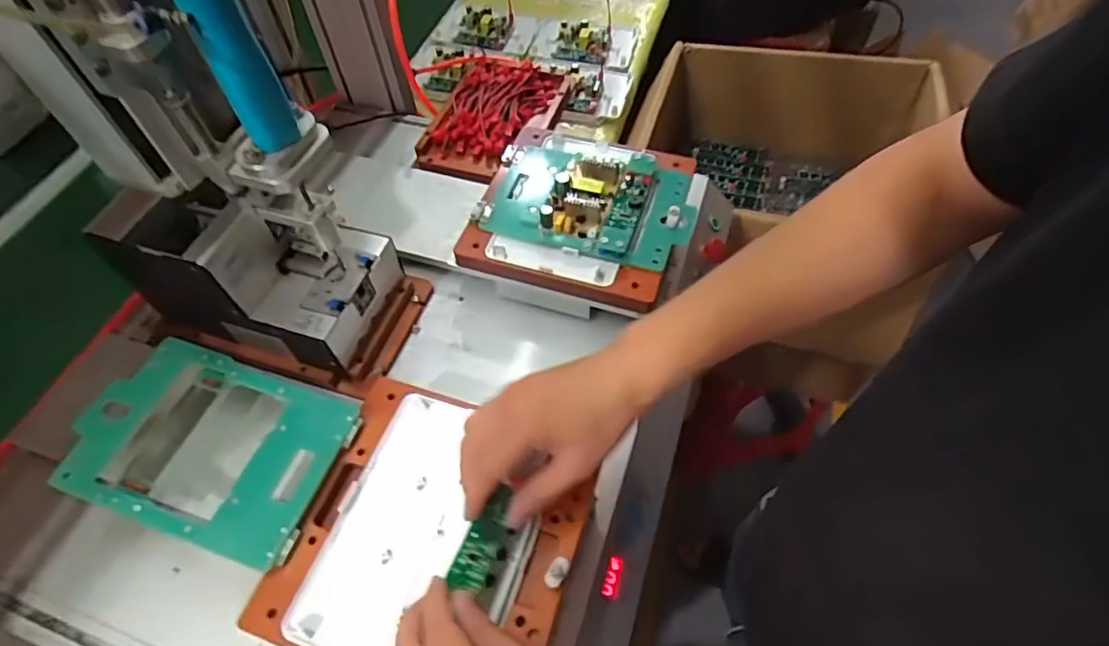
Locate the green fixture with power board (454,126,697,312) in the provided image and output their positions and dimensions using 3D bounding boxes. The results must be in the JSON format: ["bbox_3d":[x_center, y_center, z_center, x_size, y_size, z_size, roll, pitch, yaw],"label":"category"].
[{"bbox_3d":[0.035,-0.120,0.583,0.213,0.048,0.197,16,57,12],"label":"green fixture with power board"}]

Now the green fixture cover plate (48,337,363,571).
[{"bbox_3d":[-0.267,0.091,0.441,0.201,0.013,0.134,15,59,11],"label":"green fixture cover plate"}]

